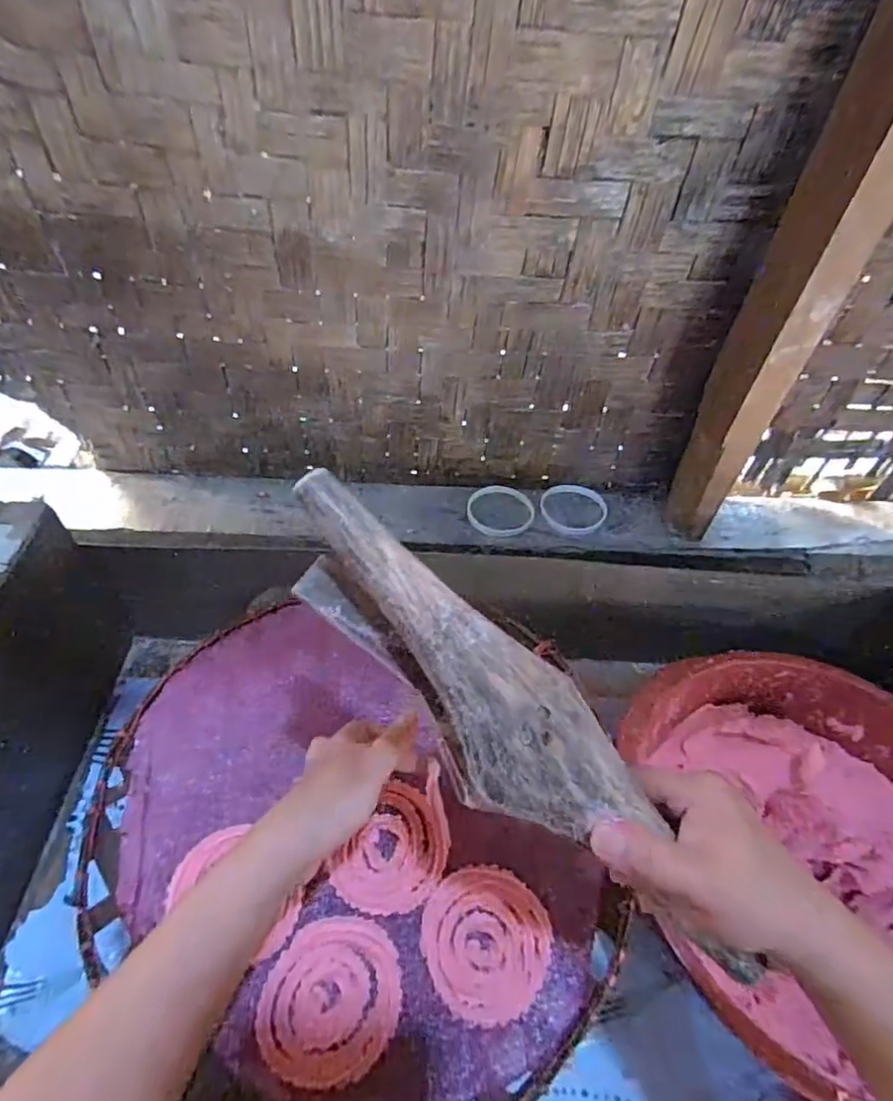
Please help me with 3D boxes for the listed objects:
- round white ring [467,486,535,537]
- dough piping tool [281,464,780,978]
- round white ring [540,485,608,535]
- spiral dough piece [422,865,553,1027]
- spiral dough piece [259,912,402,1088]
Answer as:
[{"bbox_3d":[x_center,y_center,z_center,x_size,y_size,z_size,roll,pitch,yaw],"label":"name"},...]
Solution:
[{"bbox_3d":[0.072,-0.054,0.780,0.088,0.008,0.094,2,50,-2],"label":"round white ring"},{"bbox_3d":[0.028,0.082,0.283,0.293,0.044,0.062,46,58,4],"label":"dough piping tool"},{"bbox_3d":[0.172,-0.055,0.786,0.090,0.005,0.097,2,50,-2],"label":"round white ring"},{"bbox_3d":[0.026,0.250,0.376,0.078,0.006,0.081,2,50,-2],"label":"spiral dough piece"},{"bbox_3d":[-0.069,0.270,0.353,0.081,0.005,0.080,2,50,-2],"label":"spiral dough piece"}]

